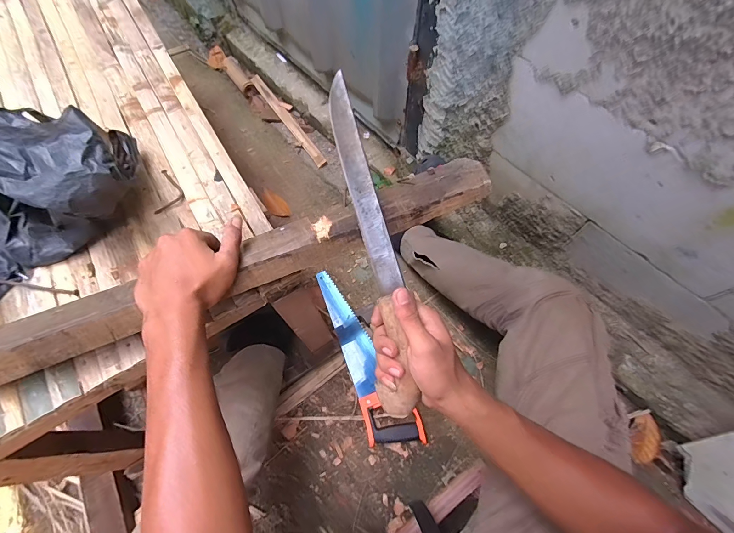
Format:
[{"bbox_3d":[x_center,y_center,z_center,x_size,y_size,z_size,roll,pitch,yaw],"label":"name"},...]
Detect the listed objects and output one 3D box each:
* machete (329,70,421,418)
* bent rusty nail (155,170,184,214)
[{"bbox_3d":[0.006,-0.020,0.365,0.042,0.026,0.352,-12,88,-5],"label":"machete"},{"bbox_3d":[-0.285,-0.110,0.501,0.035,0.011,0.073,0,66,0],"label":"bent rusty nail"}]

